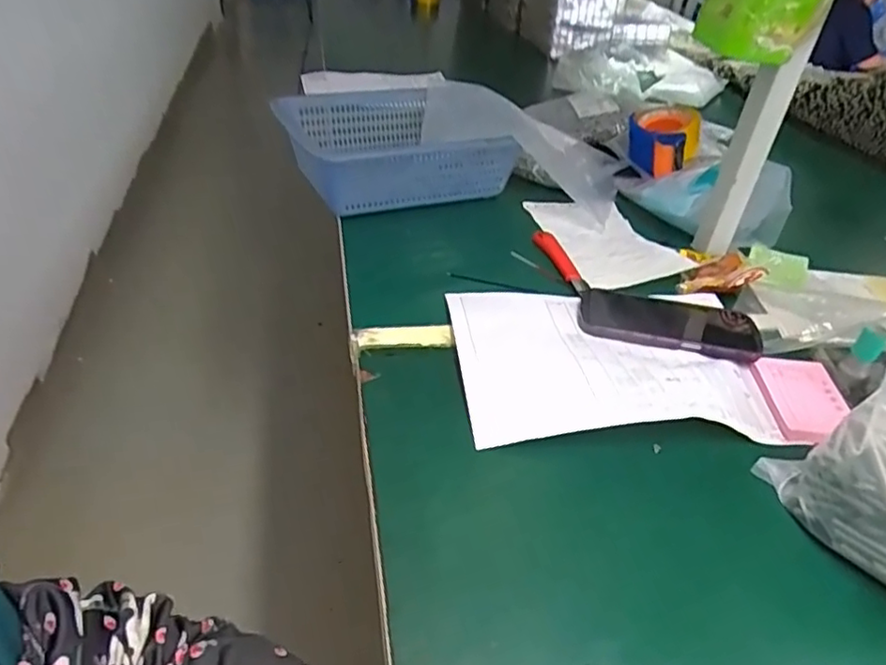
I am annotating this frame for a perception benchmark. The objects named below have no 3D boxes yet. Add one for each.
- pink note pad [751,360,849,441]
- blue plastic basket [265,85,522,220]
[{"bbox_3d":[0.316,0.059,0.544,0.068,0.011,0.105,8,37,5],"label":"pink note pad"},{"bbox_3d":[-0.074,-0.231,0.822,0.263,0.099,0.220,-16,42,-26],"label":"blue plastic basket"}]

